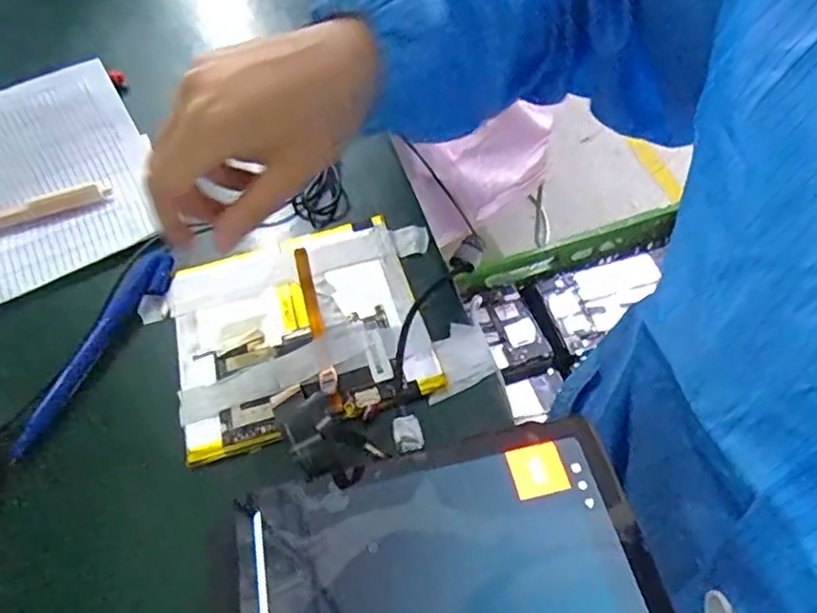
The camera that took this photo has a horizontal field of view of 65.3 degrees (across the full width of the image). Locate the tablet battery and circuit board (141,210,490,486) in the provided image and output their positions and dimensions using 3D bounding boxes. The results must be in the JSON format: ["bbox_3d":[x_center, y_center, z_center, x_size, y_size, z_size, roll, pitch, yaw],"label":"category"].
[{"bbox_3d":[-0.050,0.014,0.339,0.152,0.012,0.138,-20,54,-8],"label":"tablet battery and circuit board"}]

